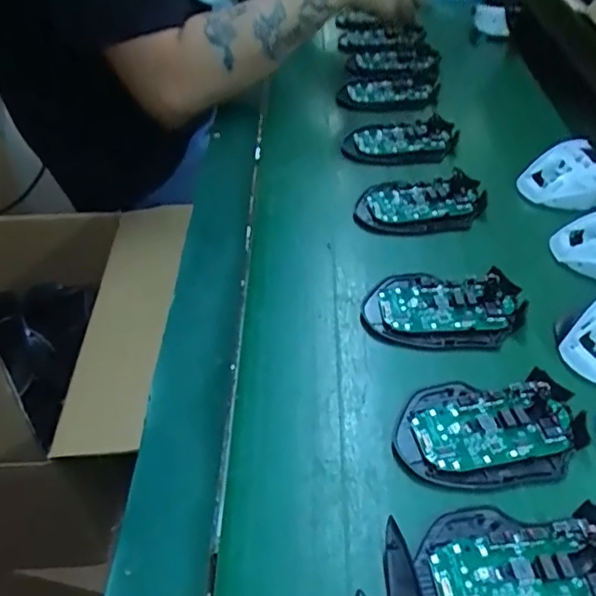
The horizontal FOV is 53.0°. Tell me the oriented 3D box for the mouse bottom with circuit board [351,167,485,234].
[{"bbox_3d":[0.108,-0.083,0.520,0.114,0.014,0.065,-7,46,-8],"label":"mouse bottom with circuit board"}]

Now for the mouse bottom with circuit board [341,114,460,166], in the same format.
[{"bbox_3d":[0.103,-0.153,0.591,0.115,0.014,0.066,-7,46,-8],"label":"mouse bottom with circuit board"}]

